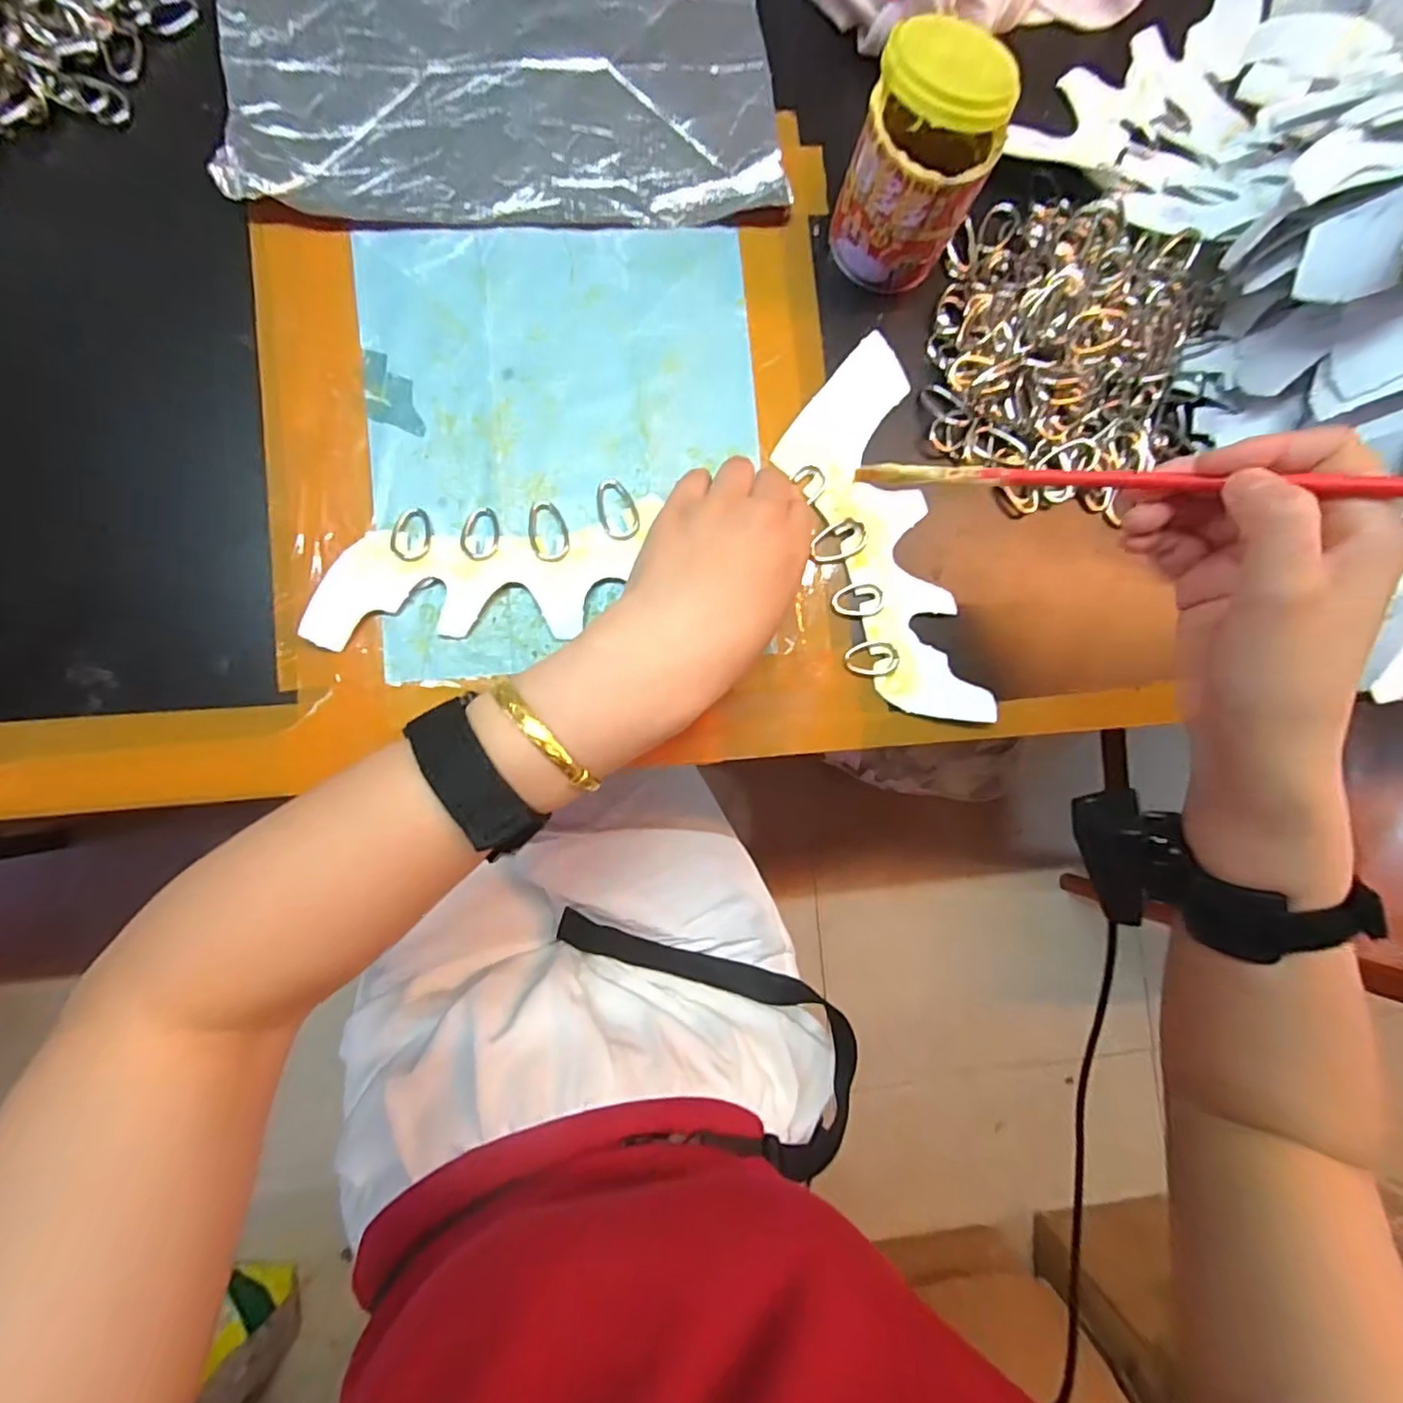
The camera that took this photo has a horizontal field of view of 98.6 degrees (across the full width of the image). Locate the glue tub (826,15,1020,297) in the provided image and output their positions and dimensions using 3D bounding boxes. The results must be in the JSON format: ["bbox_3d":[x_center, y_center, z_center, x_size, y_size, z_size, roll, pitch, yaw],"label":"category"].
[{"bbox_3d":[0.109,-0.271,0.311,0.065,0.080,0.067,0,86,-6],"label":"glue tub"}]

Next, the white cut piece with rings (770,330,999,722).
[{"bbox_3d":[0.098,-0.089,0.334,0.075,0.007,0.212,-15,87,-7],"label":"white cut piece with rings"}]

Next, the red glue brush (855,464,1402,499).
[{"bbox_3d":[0.176,-0.084,0.229,0.244,0.009,0.009,18,82,36],"label":"red glue brush"}]

